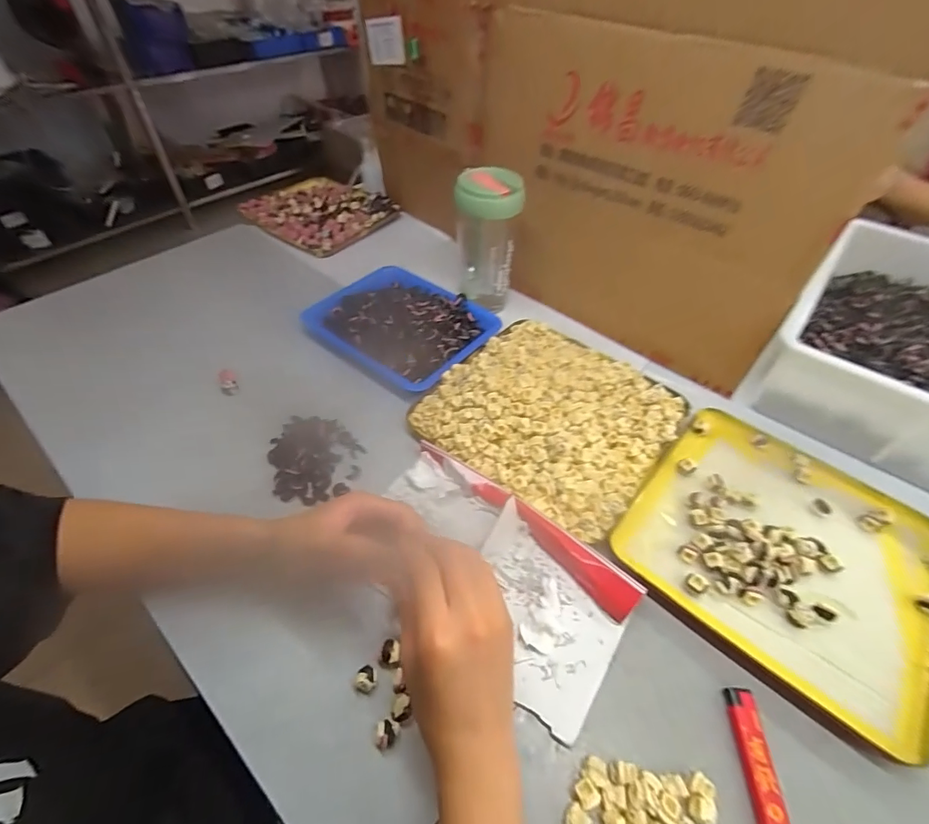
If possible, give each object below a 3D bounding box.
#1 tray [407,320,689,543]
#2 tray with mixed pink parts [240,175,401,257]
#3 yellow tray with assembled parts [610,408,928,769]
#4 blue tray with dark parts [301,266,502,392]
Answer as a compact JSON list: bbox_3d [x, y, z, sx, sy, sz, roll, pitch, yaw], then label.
[{"bbox_3d":[0.097,-0.008,0.488,0.240,0.039,0.234,29,54,23],"label":"tray"},{"bbox_3d":[-0.262,-0.364,0.806,0.219,0.027,0.190,30,54,24],"label":"tray with mixed pink parts"},{"bbox_3d":[0.290,0.117,0.398,0.240,0.019,0.244,31,54,24],"label":"yellow tray with assembled parts"},{"bbox_3d":[-0.084,-0.122,0.580,0.220,0.031,0.169,28,53,22],"label":"blue tray with dark parts"}]

